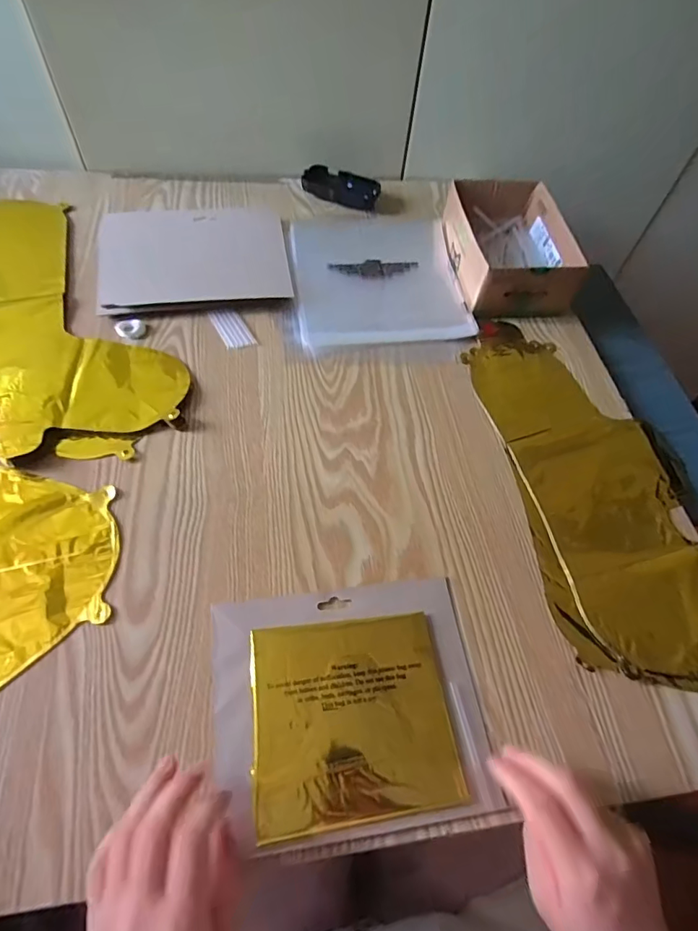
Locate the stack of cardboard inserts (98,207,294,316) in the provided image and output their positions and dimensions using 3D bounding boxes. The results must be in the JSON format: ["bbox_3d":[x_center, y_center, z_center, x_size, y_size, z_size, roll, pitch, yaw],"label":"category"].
[{"bbox_3d":[-0.188,-0.263,0.600,0.217,0.011,0.183,-10,59,-10],"label":"stack of cardboard inserts"}]

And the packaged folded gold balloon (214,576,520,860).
[{"bbox_3d":[0.001,0.171,0.358,0.195,0.012,0.160,-6,58,-8],"label":"packaged folded gold balloon"}]

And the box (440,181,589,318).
[{"bbox_3d":[0.201,-0.284,0.625,0.135,0.068,0.203,-2,58,-5],"label":"box"}]

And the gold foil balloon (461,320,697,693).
[{"bbox_3d":[0.250,0.009,0.475,0.184,0.012,0.406,-5,58,-7],"label":"gold foil balloon"}]

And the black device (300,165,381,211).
[{"bbox_3d":[-0.011,-0.398,0.692,0.108,0.024,0.051,11,58,3],"label":"black device"}]

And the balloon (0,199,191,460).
[{"bbox_3d":[-0.361,-0.155,0.522,0.227,0.013,0.419,-30,65,-21],"label":"balloon"}]

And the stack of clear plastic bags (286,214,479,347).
[{"bbox_3d":[0.032,-0.256,0.619,0.206,0.015,0.252,-5,58,-7],"label":"stack of clear plastic bags"}]

